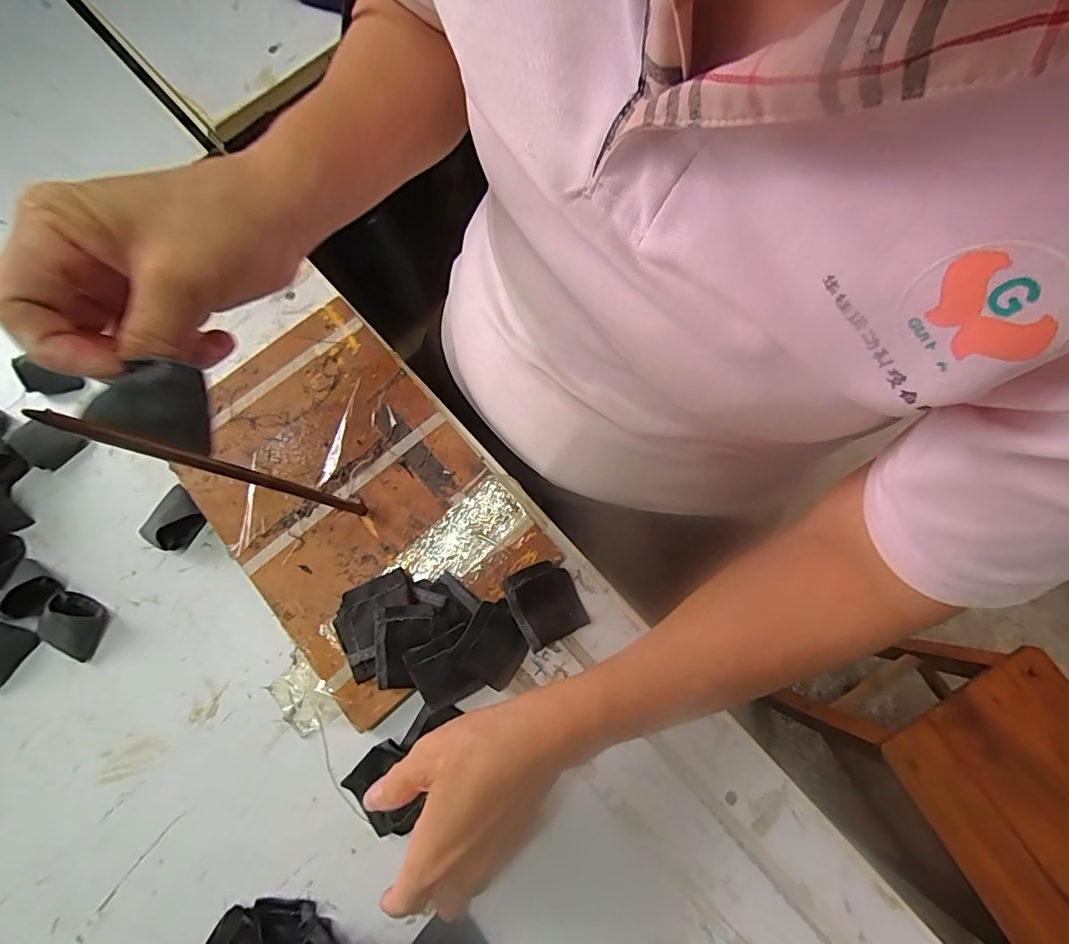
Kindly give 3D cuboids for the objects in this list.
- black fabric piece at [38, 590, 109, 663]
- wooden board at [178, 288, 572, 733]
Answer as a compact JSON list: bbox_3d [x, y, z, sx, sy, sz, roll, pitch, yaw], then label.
[{"bbox_3d":[-0.323,0.106,0.349,0.041,0.025,0.034,26,78,7],"label":"black fabric piece"},{"bbox_3d":[-0.137,0.016,0.371,0.180,0.019,0.262,-42,79,-8],"label":"wooden board"}]

